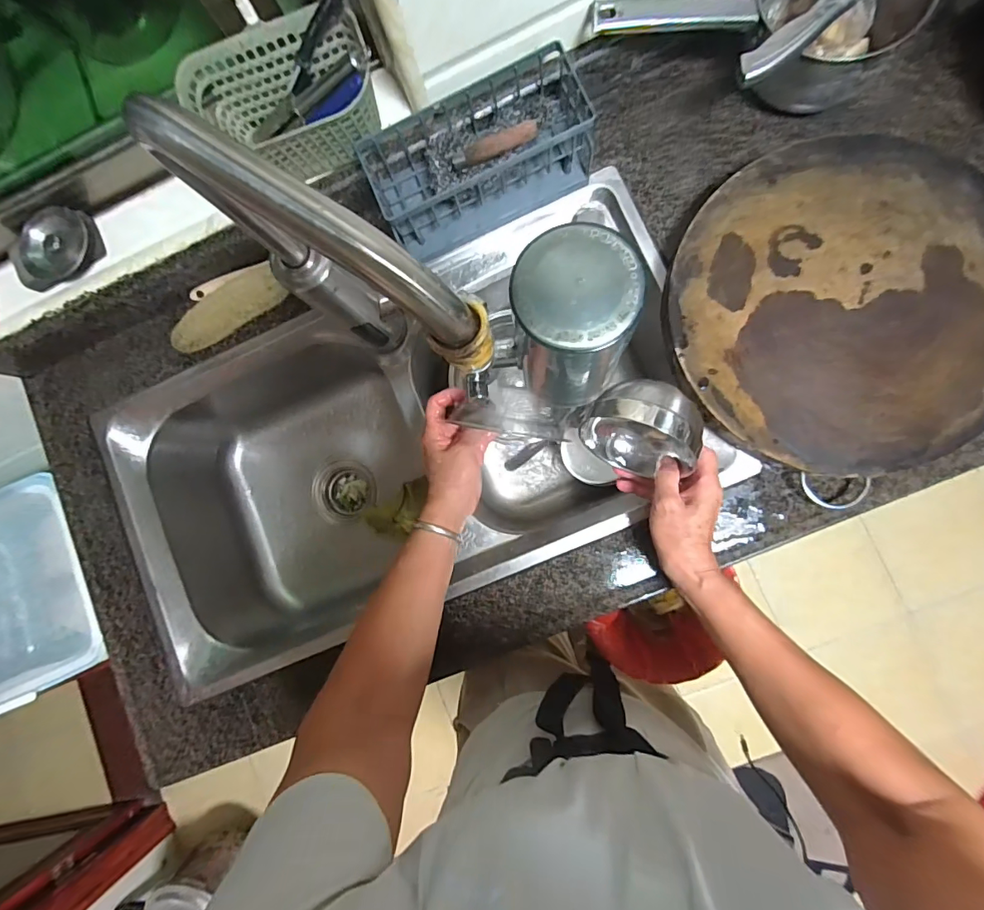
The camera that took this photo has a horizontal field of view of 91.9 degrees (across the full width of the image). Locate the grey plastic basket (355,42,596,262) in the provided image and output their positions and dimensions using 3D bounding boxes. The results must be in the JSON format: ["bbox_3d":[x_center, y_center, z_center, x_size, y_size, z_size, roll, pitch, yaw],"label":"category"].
[{"bbox_3d":[-0.014,-0.327,0.529,0.232,0.093,0.105,-23,84,5],"label":"grey plastic basket"}]

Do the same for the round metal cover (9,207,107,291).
[{"bbox_3d":[-0.495,-0.232,0.540,0.091,0.032,0.070,-12,85,6],"label":"round metal cover"}]

